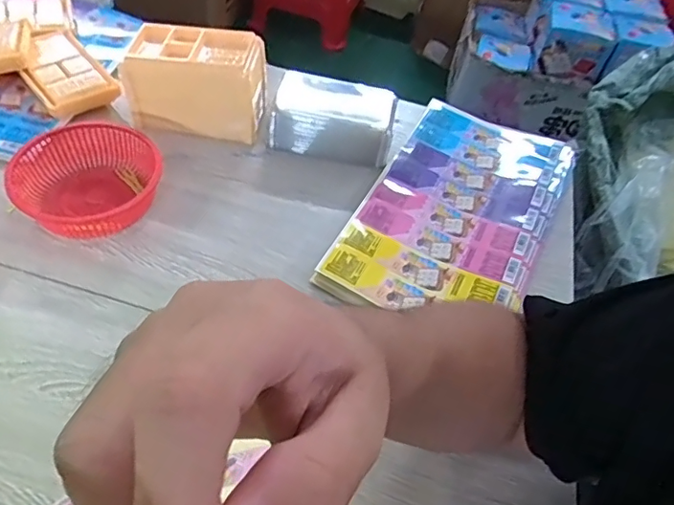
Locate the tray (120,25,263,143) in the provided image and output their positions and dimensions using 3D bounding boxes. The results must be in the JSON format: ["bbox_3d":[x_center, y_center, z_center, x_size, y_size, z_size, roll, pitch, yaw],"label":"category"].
[{"bbox_3d":[-0.159,-0.200,0.629,0.156,0.090,0.090,9,51,-1],"label":"tray"}]

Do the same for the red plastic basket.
[{"bbox_3d":[-0.255,-0.075,0.545,0.132,0.037,0.119,12,51,1],"label":"red plastic basket"}]

